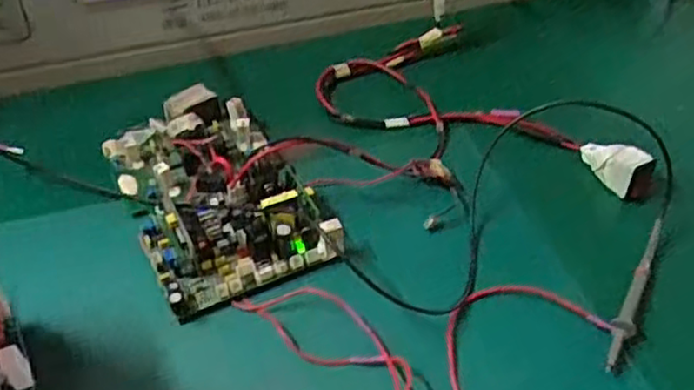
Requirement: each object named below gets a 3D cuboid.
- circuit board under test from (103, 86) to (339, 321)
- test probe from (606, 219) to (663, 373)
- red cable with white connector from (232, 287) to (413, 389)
[{"bbox_3d":[-0.102,-0.011,0.513,0.123,0.038,0.200,-21,49,-19],"label":"circuit board under test"},{"bbox_3d":[0.190,0.063,0.457,0.013,0.015,0.125,20,49,19],"label":"test probe"},{"bbox_3d":[-0.008,0.098,0.416,0.078,0.020,0.138,-18,48,-17],"label":"red cable with white connector"}]

